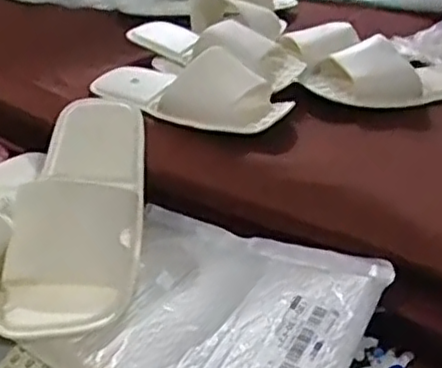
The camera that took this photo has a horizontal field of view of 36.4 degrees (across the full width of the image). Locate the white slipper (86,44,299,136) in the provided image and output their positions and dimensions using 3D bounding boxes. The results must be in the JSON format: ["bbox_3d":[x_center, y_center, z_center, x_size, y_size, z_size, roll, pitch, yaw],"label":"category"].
[{"bbox_3d":[-0.036,-0.108,0.742,0.229,0.067,0.093,13,33,17],"label":"white slipper"}]

